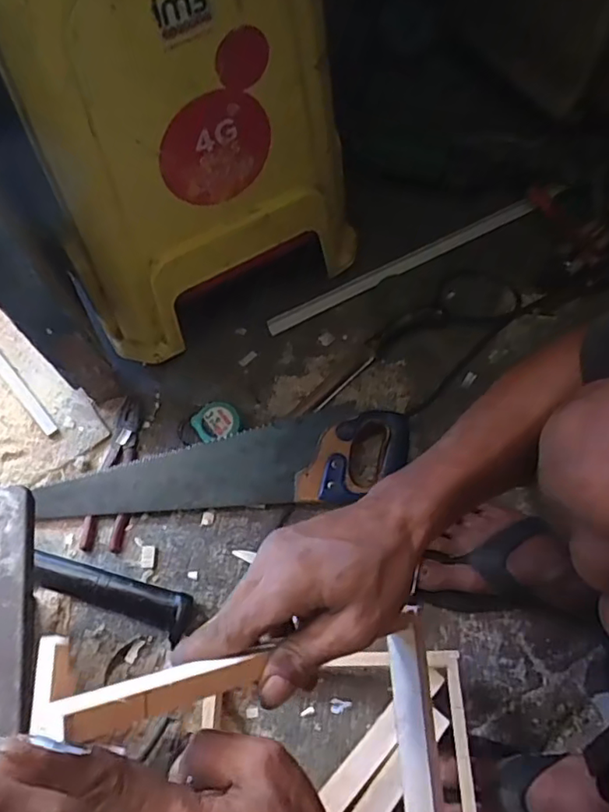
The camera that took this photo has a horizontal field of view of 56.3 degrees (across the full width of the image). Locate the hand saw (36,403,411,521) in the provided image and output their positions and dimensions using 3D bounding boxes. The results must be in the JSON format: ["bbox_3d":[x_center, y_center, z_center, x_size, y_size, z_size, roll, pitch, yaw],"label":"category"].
[{"bbox_3d":[-0.090,0.090,0.678,0.451,0.036,0.113,-13,66,-6],"label":"hand saw"}]

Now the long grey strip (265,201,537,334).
[{"bbox_3d":[0.153,-0.213,0.845,0.464,0.009,0.022,-28,68,-12],"label":"long grey strip"}]

